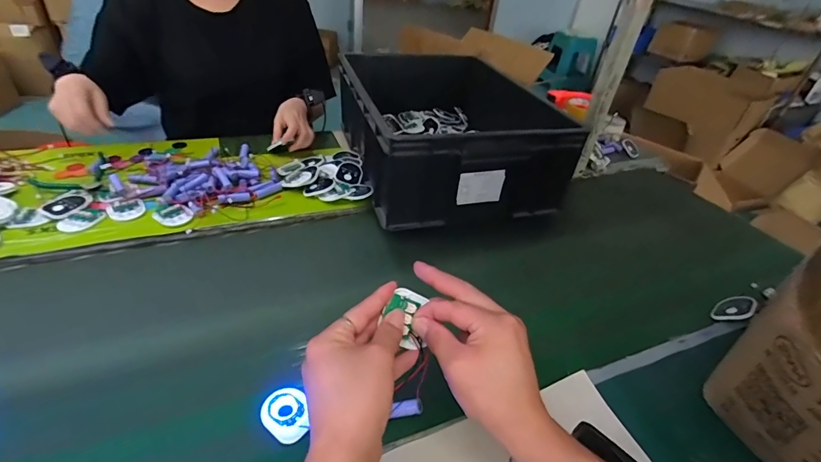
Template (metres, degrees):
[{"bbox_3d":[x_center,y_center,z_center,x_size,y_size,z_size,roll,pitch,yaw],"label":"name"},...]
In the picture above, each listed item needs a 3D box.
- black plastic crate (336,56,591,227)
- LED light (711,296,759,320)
[{"bbox_3d":[0.053,-0.225,0.853,0.347,0.171,0.510,-6,40,-18],"label":"black plastic crate"},{"bbox_3d":[0.445,0.110,0.569,0.055,0.059,0.011,-33,91,-32],"label":"LED light"}]

